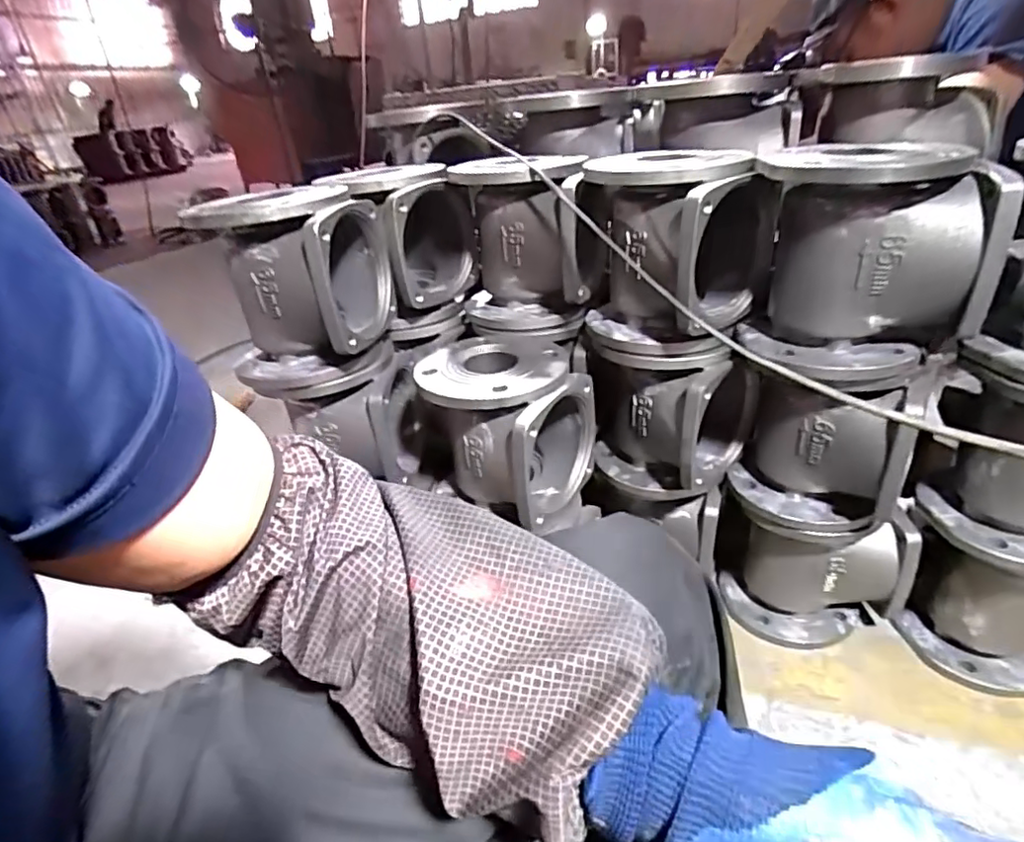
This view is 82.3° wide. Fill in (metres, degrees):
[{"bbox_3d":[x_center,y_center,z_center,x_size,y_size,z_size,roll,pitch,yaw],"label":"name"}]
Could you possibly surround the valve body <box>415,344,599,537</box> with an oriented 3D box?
[{"bbox_3d":[-0.006,0.004,0.715,0.176,0.161,0.164,12,34,30],"label":"valve body"}]

